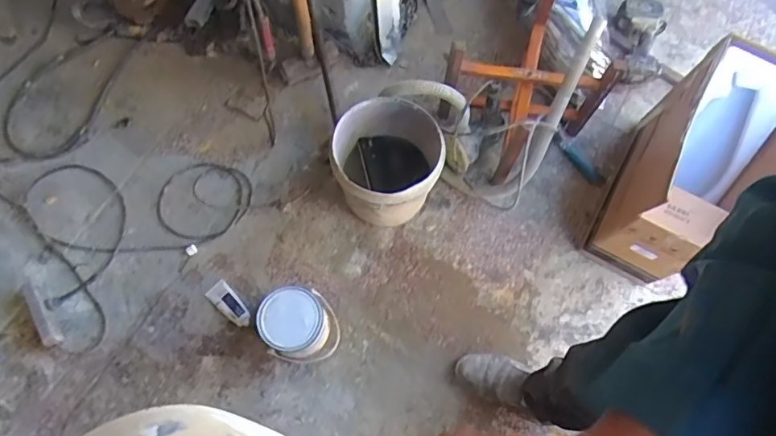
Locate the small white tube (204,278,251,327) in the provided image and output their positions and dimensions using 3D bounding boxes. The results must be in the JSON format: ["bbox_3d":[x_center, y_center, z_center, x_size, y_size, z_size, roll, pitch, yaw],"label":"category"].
[{"bbox_3d":[-0.398,0.219,1.354,0.139,0.020,0.055,40,73,13],"label":"small white tube"}]

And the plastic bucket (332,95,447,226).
[{"bbox_3d":[-0.004,-0.116,1.346,0.254,0.260,0.255,0,69,-1],"label":"plastic bucket"}]

